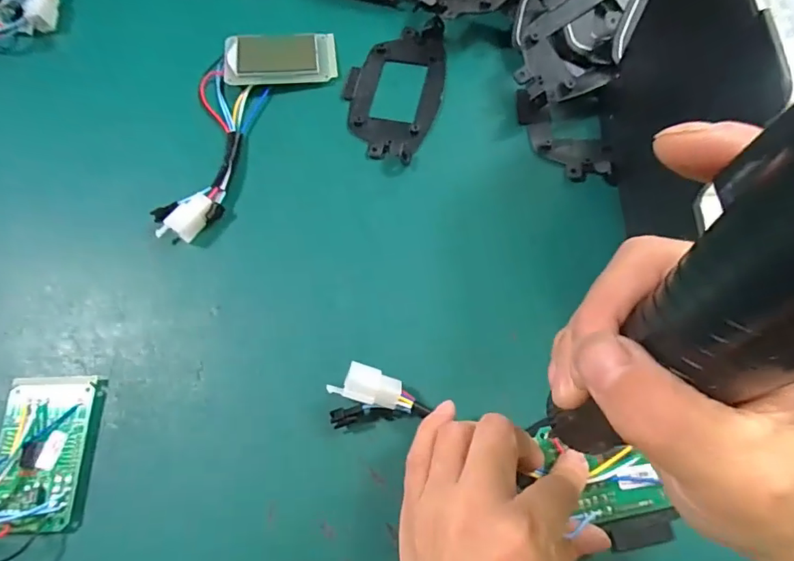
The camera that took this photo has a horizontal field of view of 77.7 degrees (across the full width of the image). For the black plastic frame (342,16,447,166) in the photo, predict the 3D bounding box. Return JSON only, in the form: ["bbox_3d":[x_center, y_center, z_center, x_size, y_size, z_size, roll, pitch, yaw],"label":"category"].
[{"bbox_3d":[-0.001,-0.141,0.356,0.070,0.006,0.122,13,71,8],"label":"black plastic frame"}]

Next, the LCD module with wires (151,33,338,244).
[{"bbox_3d":[-0.115,-0.117,0.347,0.077,0.016,0.189,28,72,13],"label":"LCD module with wires"}]

